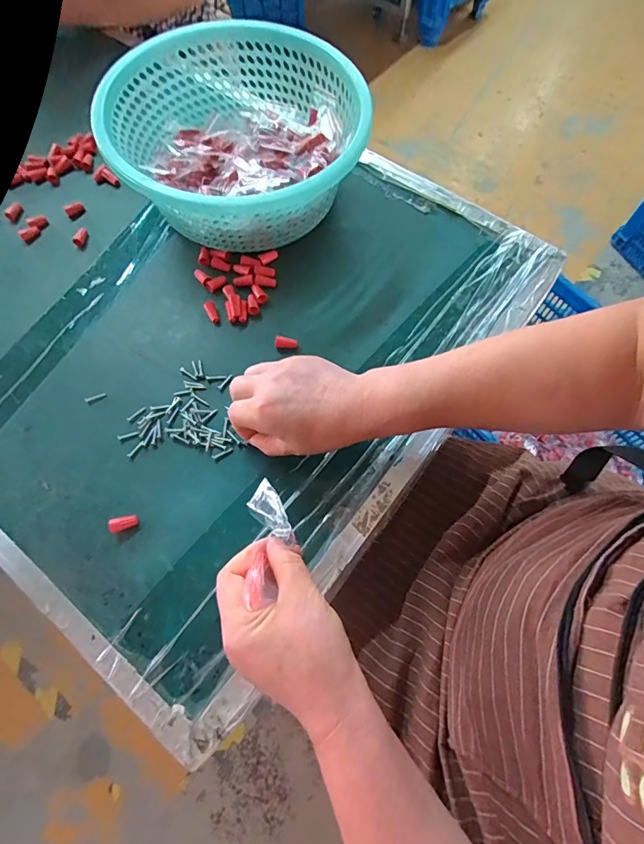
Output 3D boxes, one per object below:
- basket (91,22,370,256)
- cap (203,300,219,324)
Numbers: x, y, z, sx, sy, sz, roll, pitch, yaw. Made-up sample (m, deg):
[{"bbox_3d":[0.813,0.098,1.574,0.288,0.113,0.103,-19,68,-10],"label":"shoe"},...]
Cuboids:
[{"bbox_3d":[-0.094,-0.316,0.479,0.260,0.090,0.249,-1,68,1],"label":"basket"},{"bbox_3d":[-0.119,-0.120,0.468,0.012,0.008,0.028,-26,70,-9],"label":"cap"}]

